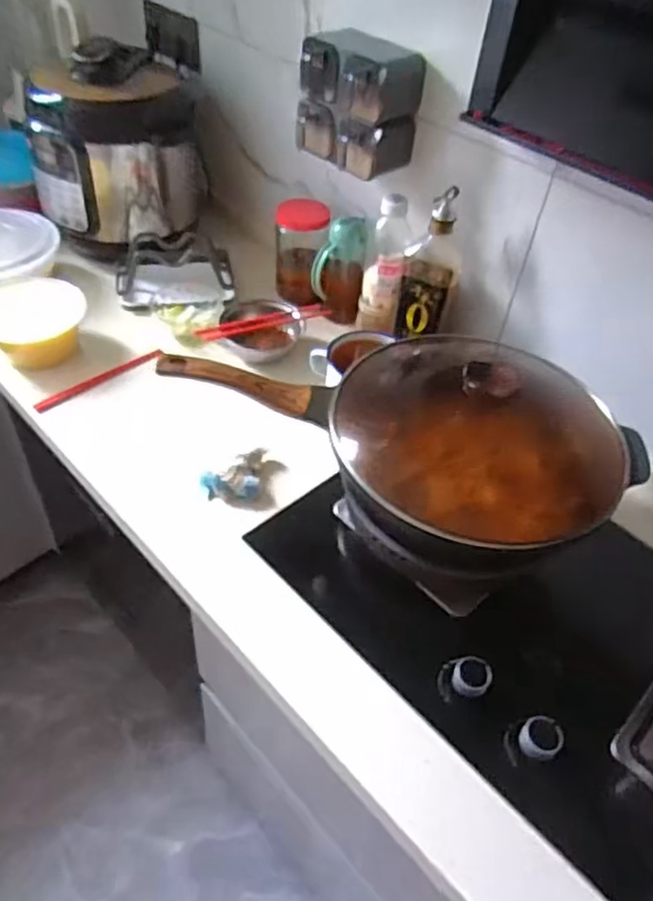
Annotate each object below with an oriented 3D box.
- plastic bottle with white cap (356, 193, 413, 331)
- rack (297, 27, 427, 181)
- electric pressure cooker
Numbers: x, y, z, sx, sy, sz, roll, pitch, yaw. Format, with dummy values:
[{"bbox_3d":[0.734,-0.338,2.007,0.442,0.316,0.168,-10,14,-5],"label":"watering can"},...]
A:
[{"bbox_3d":[0.093,-0.292,1.062,0.070,0.224,0.078,8,46,2],"label":"plastic bottle with white cap"},{"bbox_3d":[0.042,-0.522,0.970,0.172,0.168,0.097,36,53,26],"label":"rack"},{"bbox_3d":[-0.392,-0.568,1.214,0.293,0.304,0.265,-2,46,-8],"label":"electric pressure cooker"}]

